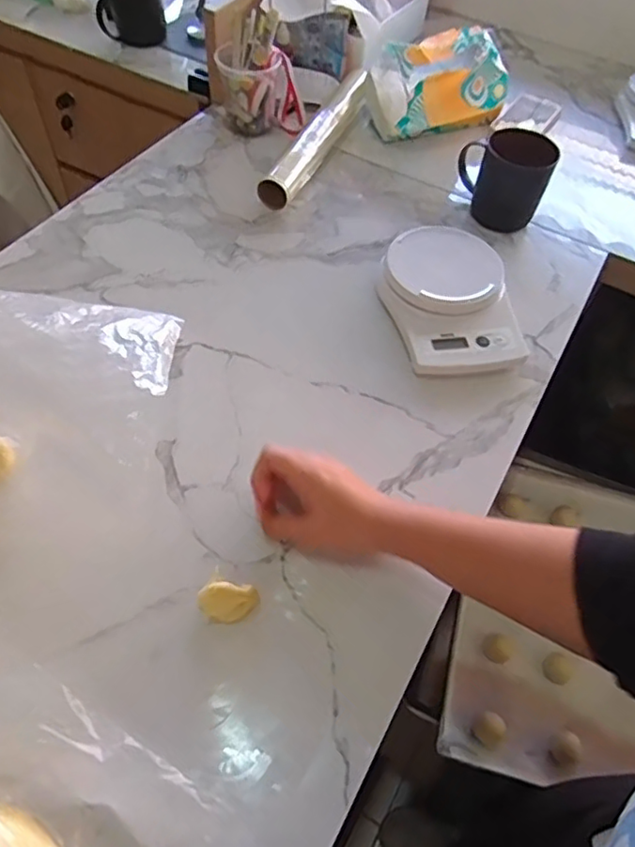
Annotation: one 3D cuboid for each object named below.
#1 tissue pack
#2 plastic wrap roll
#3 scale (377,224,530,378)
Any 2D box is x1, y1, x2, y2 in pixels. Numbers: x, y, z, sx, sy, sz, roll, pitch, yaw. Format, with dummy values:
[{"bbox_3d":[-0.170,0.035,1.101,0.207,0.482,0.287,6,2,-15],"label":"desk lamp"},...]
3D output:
[{"bbox_3d":[0.179,-0.490,0.852,0.188,0.103,0.115,-17,59,-16],"label":"tissue pack"},{"bbox_3d":[0.003,-0.394,0.816,0.061,0.049,0.292,20,56,9],"label":"plastic wrap roll"},{"bbox_3d":[0.149,-0.136,0.644,0.138,0.049,0.187,-10,57,-12],"label":"scale"}]

